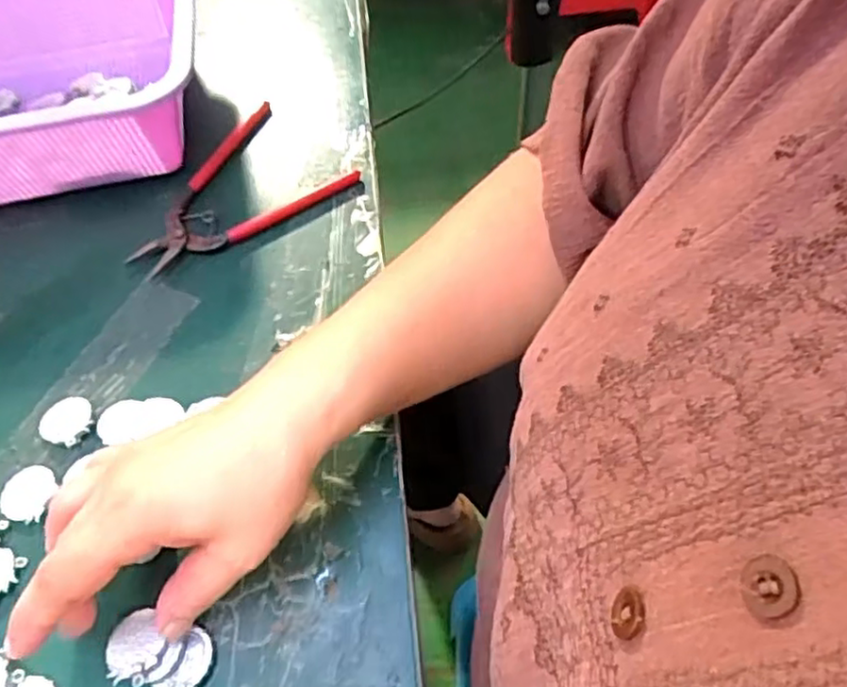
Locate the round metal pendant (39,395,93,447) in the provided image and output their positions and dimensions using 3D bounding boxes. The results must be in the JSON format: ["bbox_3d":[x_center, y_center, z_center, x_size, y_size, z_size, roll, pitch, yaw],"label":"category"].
[{"bbox_3d":[-0.192,0.042,0.362,0.027,0.005,0.030,-40,62,-20],"label":"round metal pendant"}]

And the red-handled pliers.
[{"bbox_3d":[-0.131,-0.100,0.446,0.145,0.011,0.108,-41,62,-20],"label":"red-handled pliers"}]

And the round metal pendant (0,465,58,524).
[{"bbox_3d":[-0.202,0.076,0.341,0.025,0.004,0.029,-4,56,3],"label":"round metal pendant"}]

